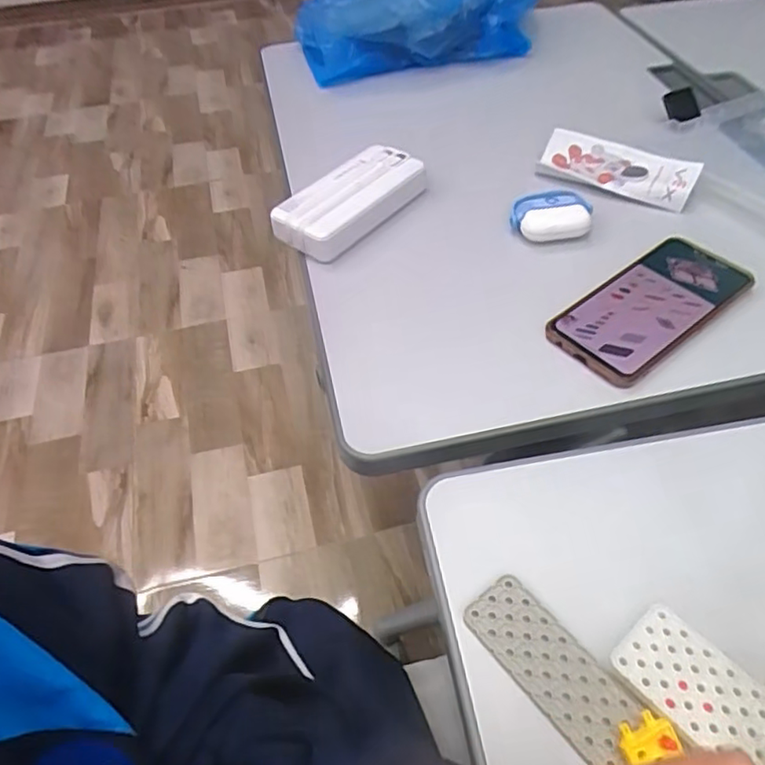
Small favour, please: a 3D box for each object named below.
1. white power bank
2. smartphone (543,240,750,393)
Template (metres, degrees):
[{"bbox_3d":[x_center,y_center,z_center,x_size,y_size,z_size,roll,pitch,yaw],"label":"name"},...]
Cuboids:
[{"bbox_3d":[-0.030,-0.166,0.544,0.073,0.029,0.142,31,58,25],"label":"white power bank"},{"bbox_3d":[0.203,-0.057,0.458,0.163,0.014,0.071,-33,56,-22],"label":"smartphone"}]

